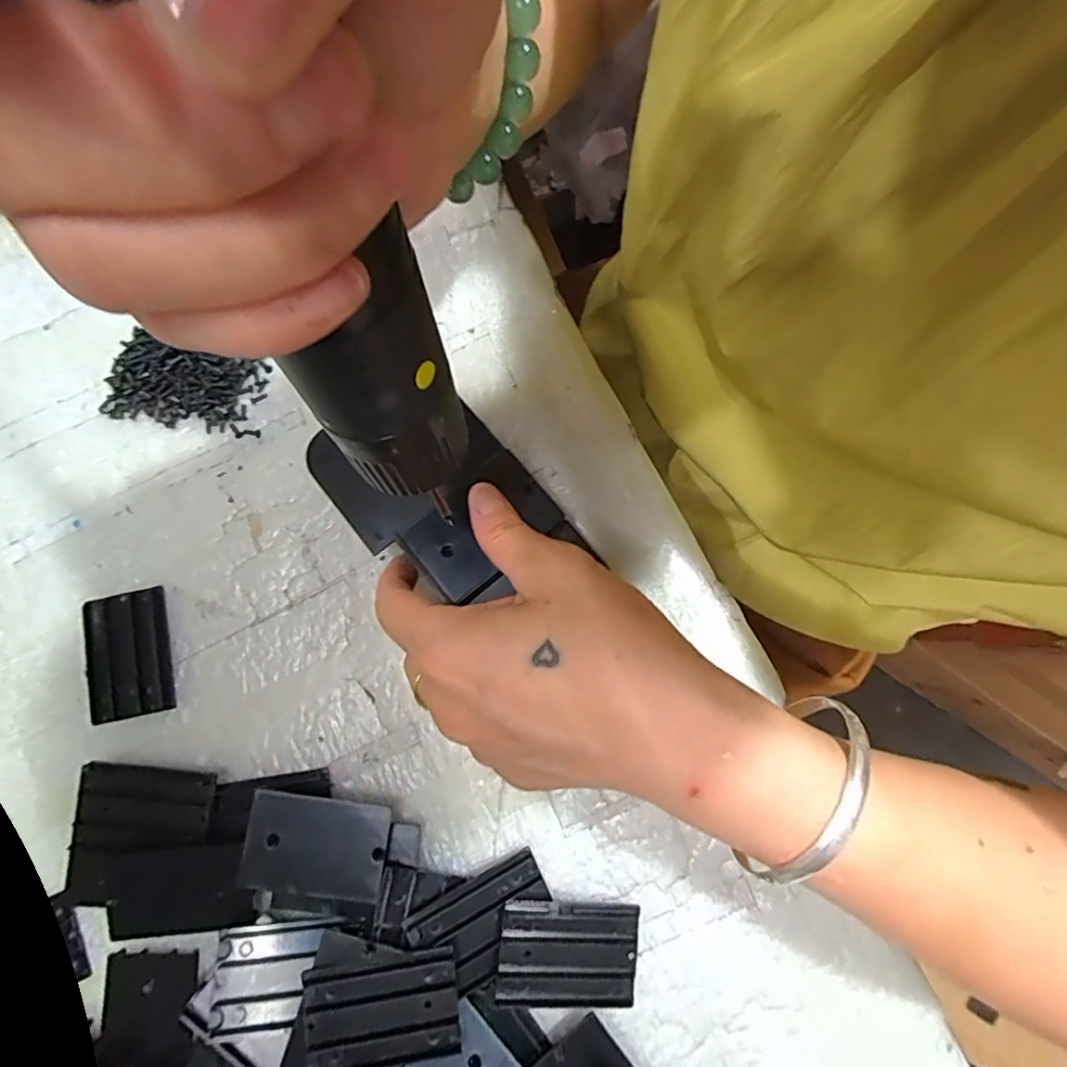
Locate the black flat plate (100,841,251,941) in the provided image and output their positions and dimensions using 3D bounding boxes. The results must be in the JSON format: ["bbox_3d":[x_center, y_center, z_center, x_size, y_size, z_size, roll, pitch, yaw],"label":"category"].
[{"bbox_3d":[-0.141,0.142,0.232,0.060,0.009,0.033,-11,84,7],"label":"black flat plate"}]

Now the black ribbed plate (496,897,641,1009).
[{"bbox_3d":[0.014,0.162,0.224,0.054,0.006,0.034,10,66,-7],"label":"black ribbed plate"}]

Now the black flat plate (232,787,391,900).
[{"bbox_3d":[-0.086,0.123,0.229,0.054,0.004,0.036,7,77,-2],"label":"black flat plate"}]

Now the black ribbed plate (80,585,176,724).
[{"bbox_3d":[-0.180,0.054,0.258,0.036,0.006,0.054,-12,80,1],"label":"black ribbed plate"}]

